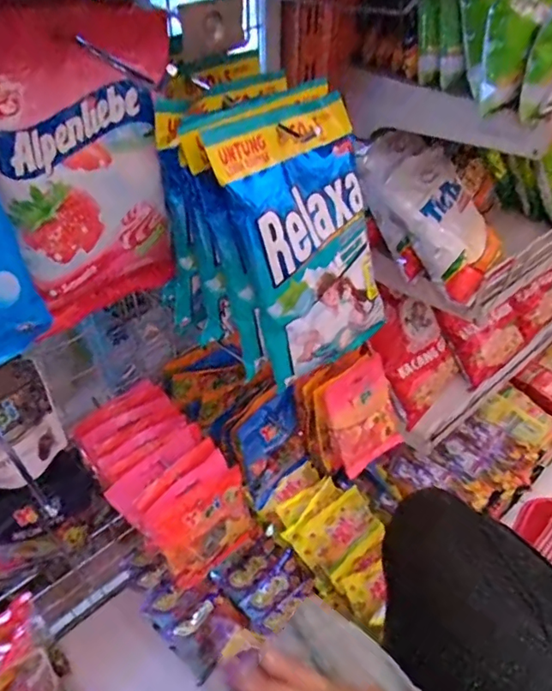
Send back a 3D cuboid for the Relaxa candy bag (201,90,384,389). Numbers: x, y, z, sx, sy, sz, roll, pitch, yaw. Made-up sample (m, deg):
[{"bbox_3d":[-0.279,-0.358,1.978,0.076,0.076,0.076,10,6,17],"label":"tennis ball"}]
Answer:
[{"bbox_3d":[0.025,-0.081,0.386,0.122,0.189,0.026,-32,23,-30],"label":"Relaxa candy bag"}]

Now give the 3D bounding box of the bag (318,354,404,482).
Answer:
[{"bbox_3d":[0.117,0.090,0.679,0.119,0.138,0.025,-28,16,-35],"label":"bag"}]

